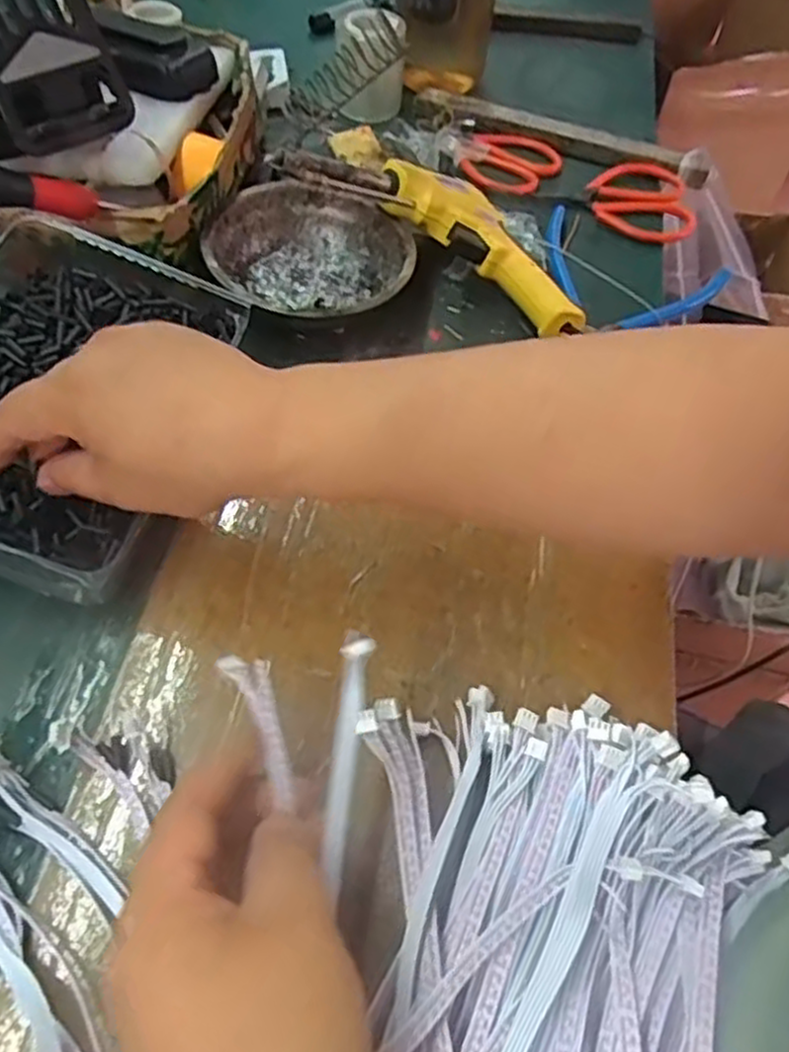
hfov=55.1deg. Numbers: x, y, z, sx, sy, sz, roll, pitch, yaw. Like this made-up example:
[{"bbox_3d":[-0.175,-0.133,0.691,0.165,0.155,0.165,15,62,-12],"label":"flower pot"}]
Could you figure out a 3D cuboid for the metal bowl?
[{"bbox_3d":[-0.051,-0.170,0.485,0.123,0.041,0.116,2,57,-3],"label":"metal bowl"}]

